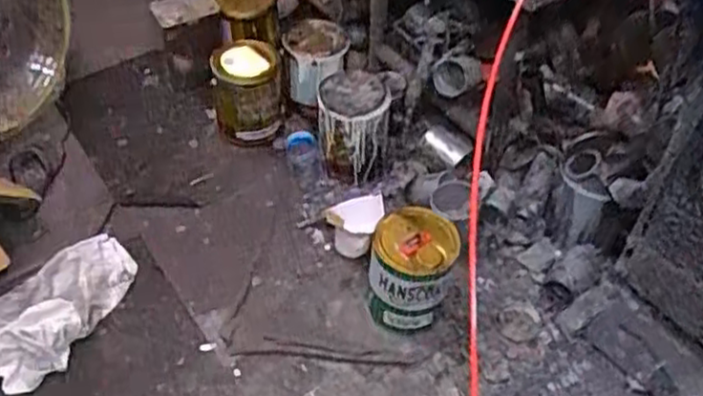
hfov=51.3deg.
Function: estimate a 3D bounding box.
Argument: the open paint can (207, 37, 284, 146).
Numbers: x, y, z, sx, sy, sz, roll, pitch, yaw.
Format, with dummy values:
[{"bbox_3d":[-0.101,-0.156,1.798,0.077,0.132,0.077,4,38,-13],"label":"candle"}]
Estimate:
[{"bbox_3d":[-0.249,-0.253,1.770,0.165,0.201,0.169,-7,48,-7],"label":"open paint can"}]

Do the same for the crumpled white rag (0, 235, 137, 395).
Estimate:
[{"bbox_3d":[-0.594,0.223,1.470,0.371,0.068,0.217,-36,58,-27],"label":"crumpled white rag"}]

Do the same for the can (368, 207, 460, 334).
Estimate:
[{"bbox_3d":[0.116,0.144,1.425,0.155,0.219,0.161,0,48,0],"label":"can"}]

